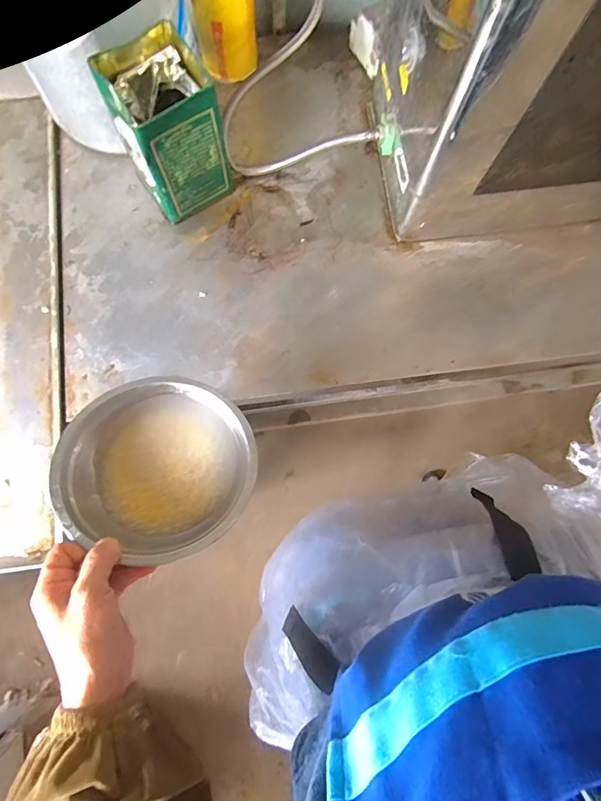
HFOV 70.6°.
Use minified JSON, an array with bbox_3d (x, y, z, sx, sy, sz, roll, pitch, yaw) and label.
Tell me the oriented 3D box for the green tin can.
[{"bbox_3d":[-0.170,-0.352,0.561,0.111,0.159,0.128,-34,81,-7],"label":"green tin can"}]

